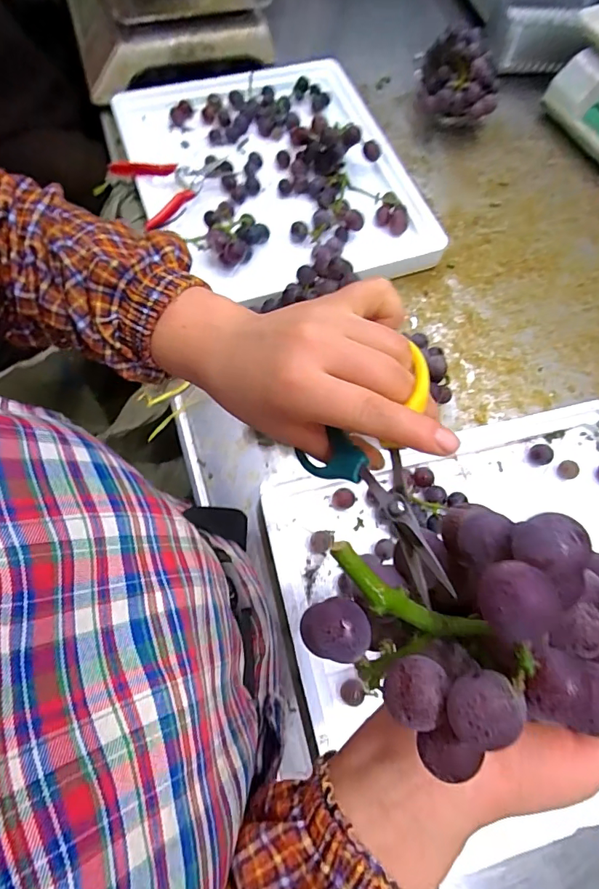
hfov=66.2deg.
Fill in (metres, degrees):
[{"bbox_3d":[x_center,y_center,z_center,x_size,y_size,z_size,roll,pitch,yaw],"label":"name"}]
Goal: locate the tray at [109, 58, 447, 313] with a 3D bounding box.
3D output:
[{"bbox_3d":[-0.041,-0.427,0.706,0.407,0.068,0.485,-20,70,-9],"label":"tray"}]

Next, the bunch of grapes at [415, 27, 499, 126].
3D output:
[{"bbox_3d":[0.264,-0.599,0.759,0.111,0.092,0.136,-4,68,-4],"label":"bunch of grapes"}]

